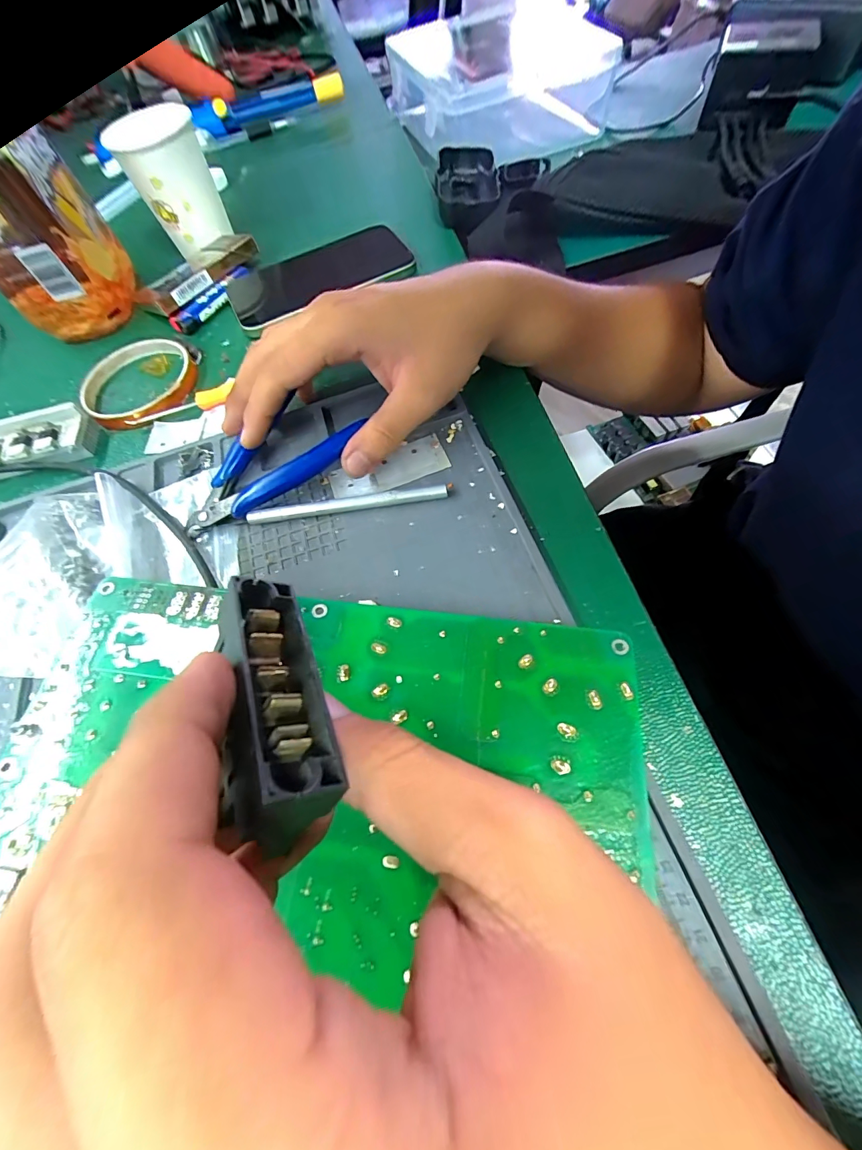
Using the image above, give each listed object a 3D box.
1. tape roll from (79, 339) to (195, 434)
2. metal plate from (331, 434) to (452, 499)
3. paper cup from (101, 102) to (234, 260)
[{"bbox_3d":[-0.215,-0.143,0.306,0.080,0.017,0.089,-41,65,-13],"label":"tape roll"},{"bbox_3d":[-0.025,-0.061,0.243,0.068,0.004,0.027,-22,64,-3],"label":"metal plate"},{"bbox_3d":[-0.211,-0.320,0.340,0.063,0.079,0.062,-28,63,-6],"label":"paper cup"}]

